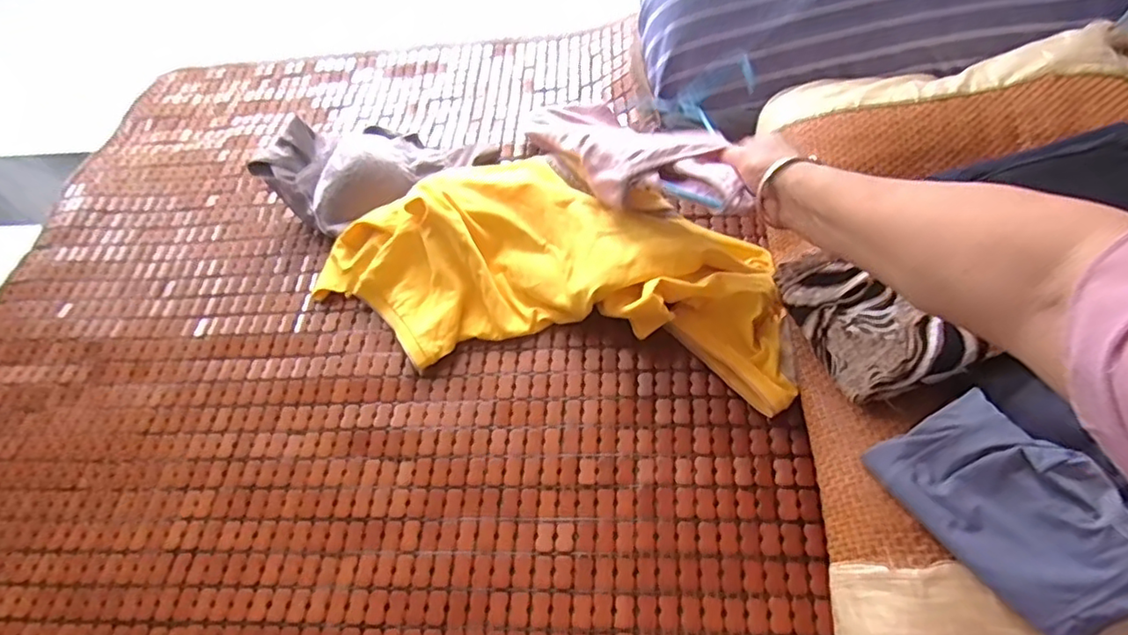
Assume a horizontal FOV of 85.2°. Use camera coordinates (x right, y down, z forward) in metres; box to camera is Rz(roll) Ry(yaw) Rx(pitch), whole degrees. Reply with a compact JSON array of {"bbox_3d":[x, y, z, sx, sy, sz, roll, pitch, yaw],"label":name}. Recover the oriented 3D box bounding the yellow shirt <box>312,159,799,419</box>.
[{"bbox_3d":[-0.023,-0.061,0.678,0.521,0.078,0.261,5,57,11],"label":"yellow shirt"}]

